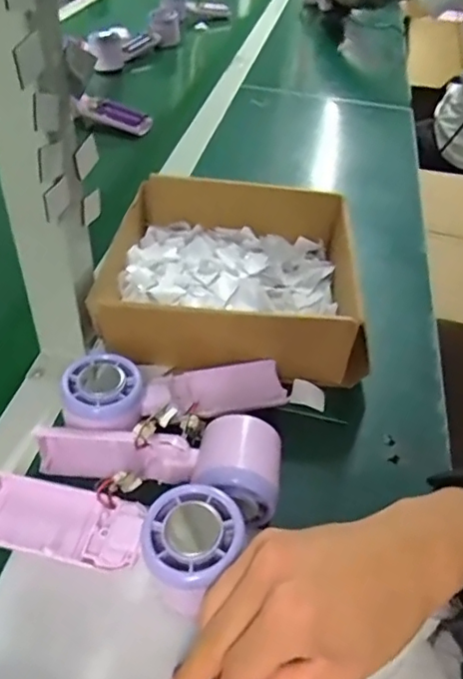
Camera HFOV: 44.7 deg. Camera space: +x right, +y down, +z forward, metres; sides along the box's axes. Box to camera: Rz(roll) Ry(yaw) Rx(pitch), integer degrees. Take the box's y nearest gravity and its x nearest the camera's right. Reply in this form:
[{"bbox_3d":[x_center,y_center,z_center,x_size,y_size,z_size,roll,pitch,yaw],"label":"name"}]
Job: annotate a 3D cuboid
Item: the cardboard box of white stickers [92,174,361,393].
[{"bbox_3d":[0.004,-0.062,0.522,0.222,0.072,0.207,5,44,1],"label":"cardboard box of white stickers"}]

